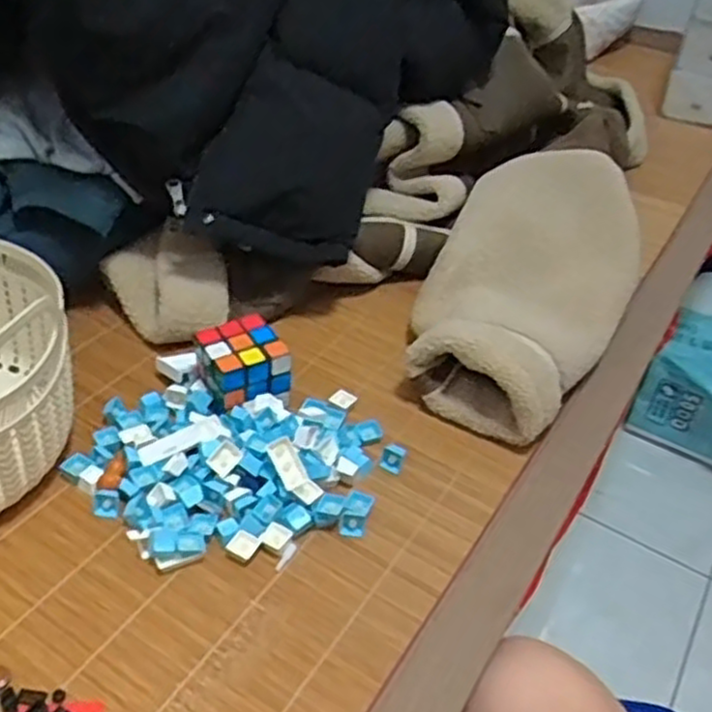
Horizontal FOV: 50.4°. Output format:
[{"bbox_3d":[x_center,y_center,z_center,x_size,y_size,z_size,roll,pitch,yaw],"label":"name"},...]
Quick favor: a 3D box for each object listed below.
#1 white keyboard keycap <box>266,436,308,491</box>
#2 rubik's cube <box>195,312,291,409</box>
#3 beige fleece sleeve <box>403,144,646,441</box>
[{"bbox_3d":[-0.050,0.078,0.549,0.018,0.008,0.038,-19,72,-28],"label":"white keyboard keycap"},{"bbox_3d":[-0.092,0.010,0.618,0.056,0.058,0.064,-17,45,-26],"label":"rubik's cube"},{"bbox_3d":[0.169,-0.079,0.720,0.177,0.110,0.364,21,41,17],"label":"beige fleece sleeve"}]

